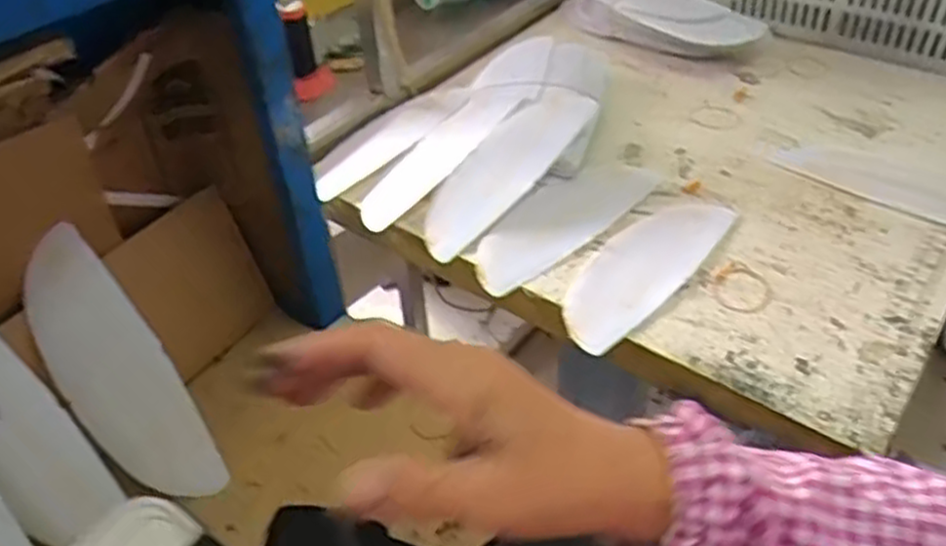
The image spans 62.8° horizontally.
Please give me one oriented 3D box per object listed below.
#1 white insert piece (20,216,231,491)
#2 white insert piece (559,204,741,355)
[{"bbox_3d":[-0.256,0.073,0.553,0.073,0.208,0.011,-32,8,-9],"label":"white insert piece"},{"bbox_3d":[0.136,-0.008,0.625,0.069,0.017,0.203,31,51,31],"label":"white insert piece"}]

